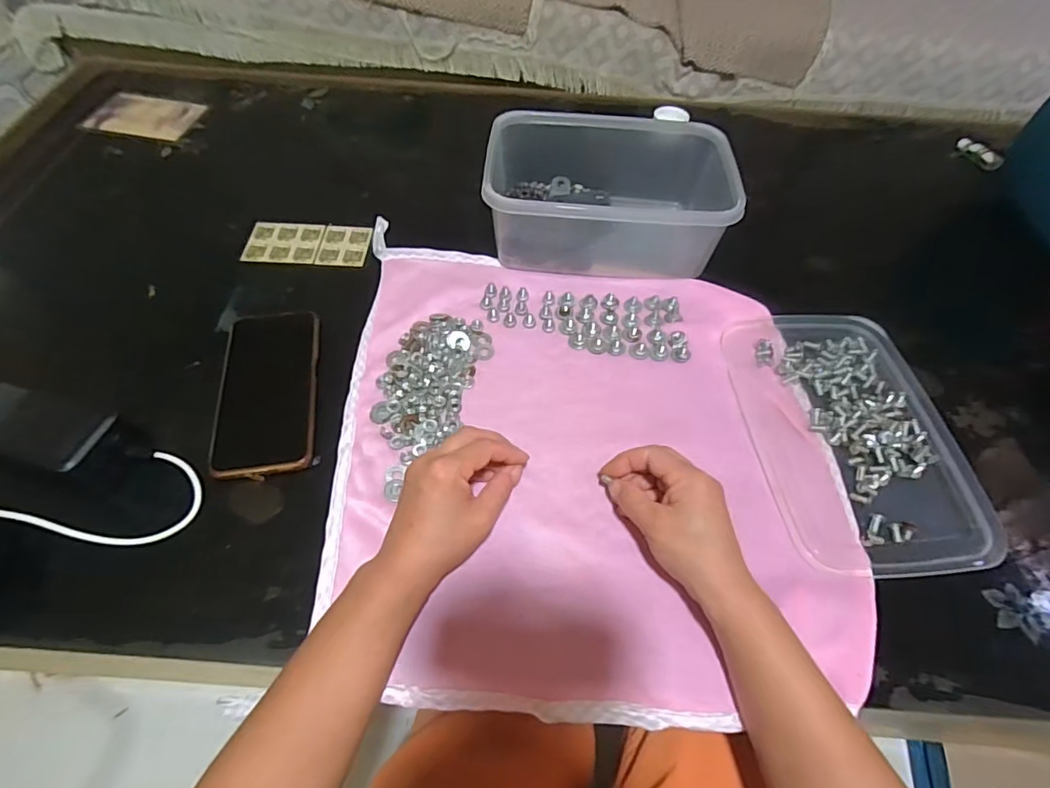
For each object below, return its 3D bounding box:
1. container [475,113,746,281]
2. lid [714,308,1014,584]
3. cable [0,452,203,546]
[{"bbox_3d":[0.083,-0.219,0.568,0.236,0.090,0.167,5,56,0],"label":"container"},{"bbox_3d":[0.277,0.029,0.455,0.163,0.018,0.242,-4,56,-6],"label":"lid"},{"bbox_3d":[-0.307,0.087,0.384,0.126,0.033,0.064,-25,61,-19],"label":"cable"}]

